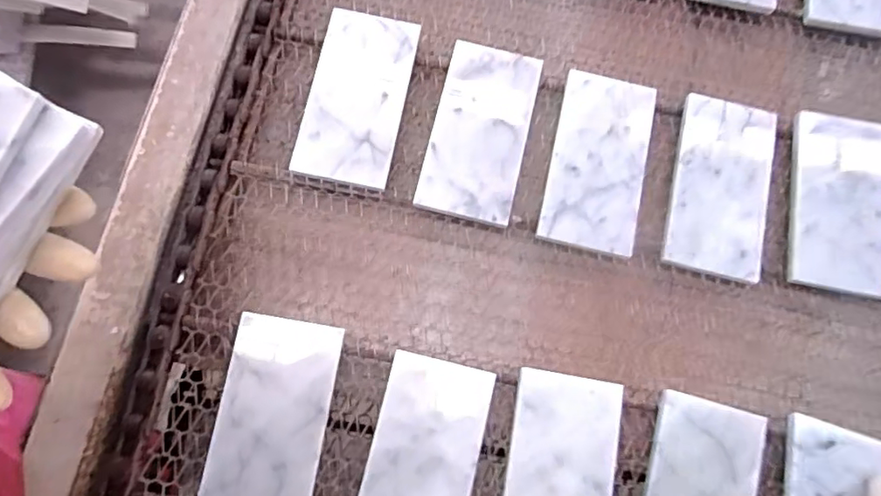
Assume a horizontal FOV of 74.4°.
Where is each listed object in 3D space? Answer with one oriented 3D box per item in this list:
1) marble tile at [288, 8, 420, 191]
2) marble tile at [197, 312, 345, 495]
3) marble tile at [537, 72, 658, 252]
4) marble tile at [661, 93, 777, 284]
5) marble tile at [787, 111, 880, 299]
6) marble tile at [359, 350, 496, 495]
[{"bbox_3d":[-0.070,-0.131,0.492,0.079,0.010,0.158,10,75,-1],"label":"marble tile"},{"bbox_3d":[-0.125,0.131,0.427,0.078,0.005,0.155,10,78,-1],"label":"marble tile"},{"bbox_3d":[0.136,-0.074,0.493,0.080,0.008,0.157,15,74,-2],"label":"marble tile"},{"bbox_3d":[0.240,-0.054,0.499,0.080,0.019,0.158,14,73,2],"label":"marble tile"},{"bbox_3d":[0.345,-0.038,0.496,0.086,0.015,0.156,10,73,1],"label":"marble tile"},{"bbox_3d":[-0.014,0.160,0.421,0.077,0.015,0.152,13,73,2],"label":"marble tile"}]

